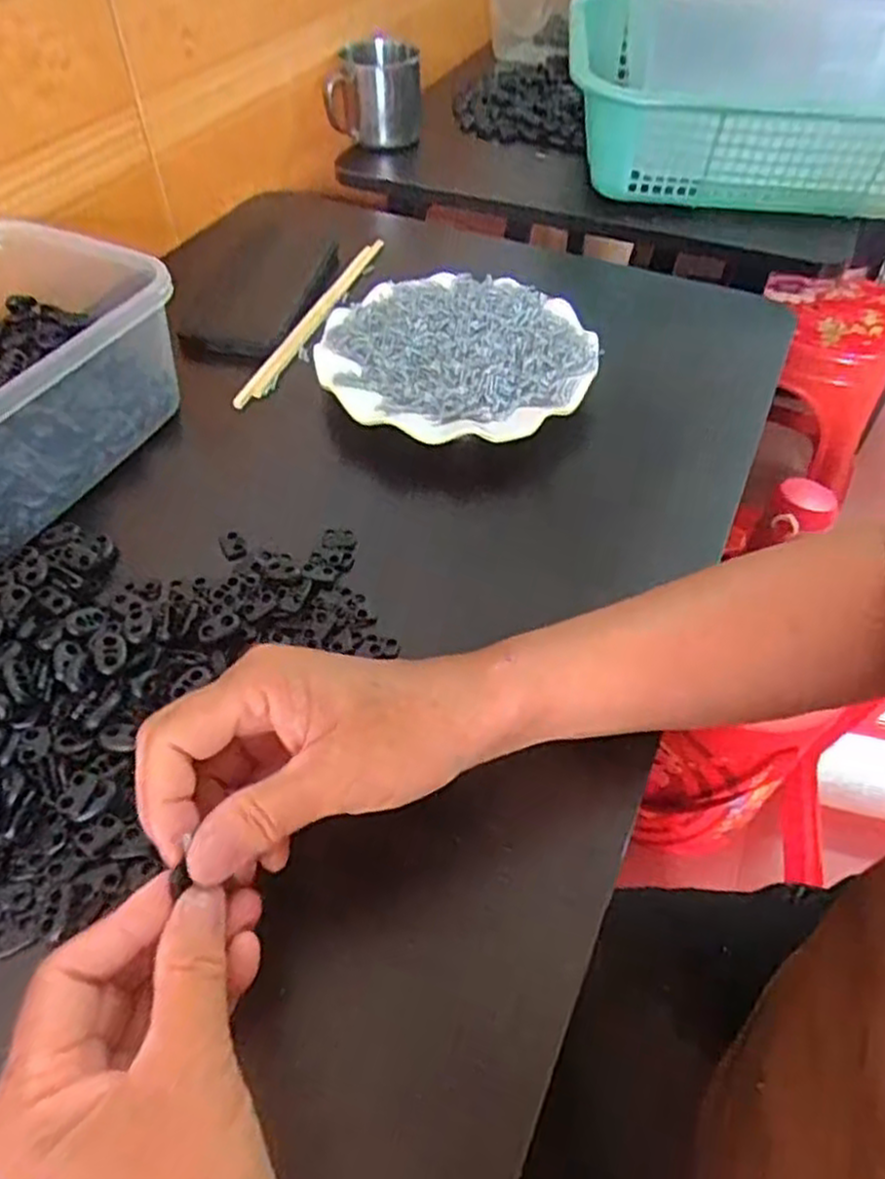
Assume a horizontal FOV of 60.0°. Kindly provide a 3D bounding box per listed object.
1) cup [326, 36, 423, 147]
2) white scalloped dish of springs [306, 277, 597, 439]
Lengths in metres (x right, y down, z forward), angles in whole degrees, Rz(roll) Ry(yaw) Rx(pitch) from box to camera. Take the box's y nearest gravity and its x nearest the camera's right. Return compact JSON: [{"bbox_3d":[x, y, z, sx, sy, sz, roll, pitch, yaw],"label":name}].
[{"bbox_3d":[-0.070,-0.512,0.789,0.092,0.082,0.063,-1,50,-1],"label":"cup"},{"bbox_3d":[0.011,-0.154,0.524,0.176,0.033,0.169,0,50,0],"label":"white scalloped dish of springs"}]

